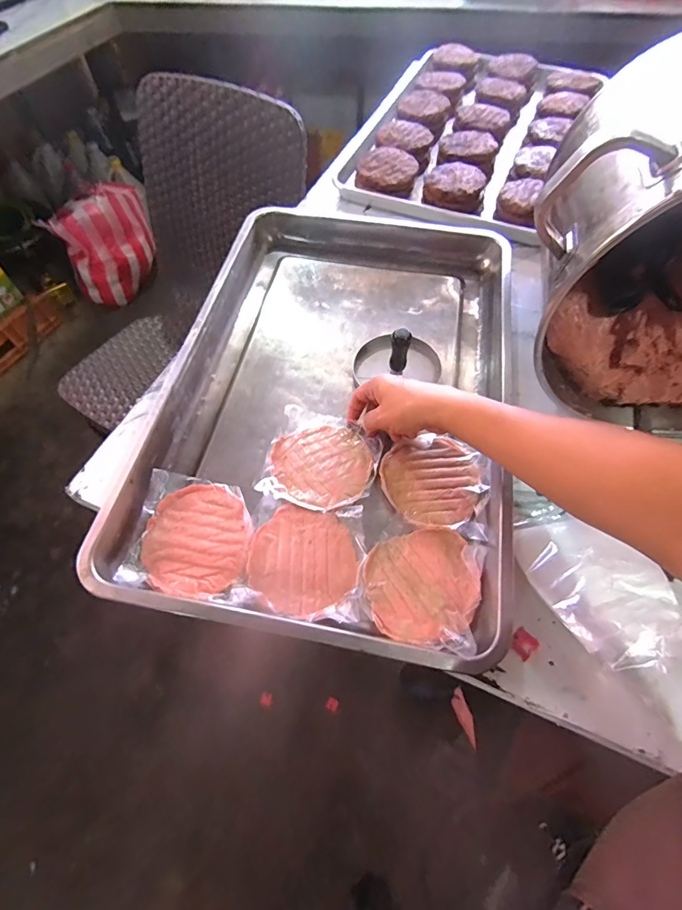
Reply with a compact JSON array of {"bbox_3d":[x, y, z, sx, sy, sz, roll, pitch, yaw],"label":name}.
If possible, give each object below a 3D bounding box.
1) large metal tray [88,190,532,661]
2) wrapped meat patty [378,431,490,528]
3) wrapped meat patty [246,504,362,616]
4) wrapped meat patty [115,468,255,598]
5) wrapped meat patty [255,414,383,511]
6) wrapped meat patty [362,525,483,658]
[{"bbox_3d":[0.010,-0.107,0.522,0.379,0.051,0.617,10,60,7],"label":"large metal tray"},{"bbox_3d":[0.101,0.024,0.453,0.106,0.008,0.108,-1,60,1],"label":"wrapped meat patty"},{"bbox_3d":[-0.037,0.102,0.415,0.106,0.009,0.099,-1,60,1],"label":"wrapped meat patty"},{"bbox_3d":[-0.148,0.078,0.422,0.115,0.016,0.116,9,60,6],"label":"wrapped meat patty"},{"bbox_3d":[-0.020,0.005,0.470,0.116,0.009,0.117,15,61,10],"label":"wrapped meat patty"},{"bbox_3d":[0.076,0.118,0.398,0.105,0.021,0.110,12,60,8],"label":"wrapped meat patty"}]

